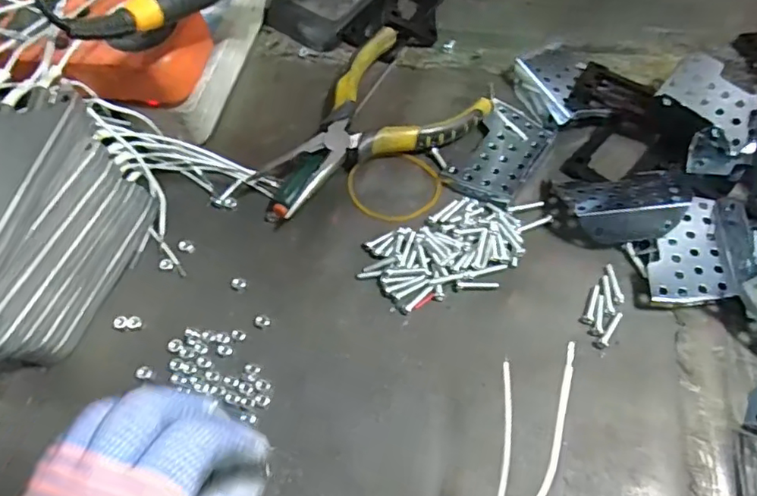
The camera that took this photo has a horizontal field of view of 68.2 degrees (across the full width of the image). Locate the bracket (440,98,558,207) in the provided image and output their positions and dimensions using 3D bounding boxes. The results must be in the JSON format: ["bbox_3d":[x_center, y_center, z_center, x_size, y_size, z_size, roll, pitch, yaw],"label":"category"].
[{"bbox_3d":[0.076,-0.059,0.348,0.044,0.008,0.071,31,67,18],"label":"bracket"}]

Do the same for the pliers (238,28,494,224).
[{"bbox_3d":[-0.011,-0.074,0.352,0.142,0.024,0.090,-40,67,-17],"label":"pliers"}]

